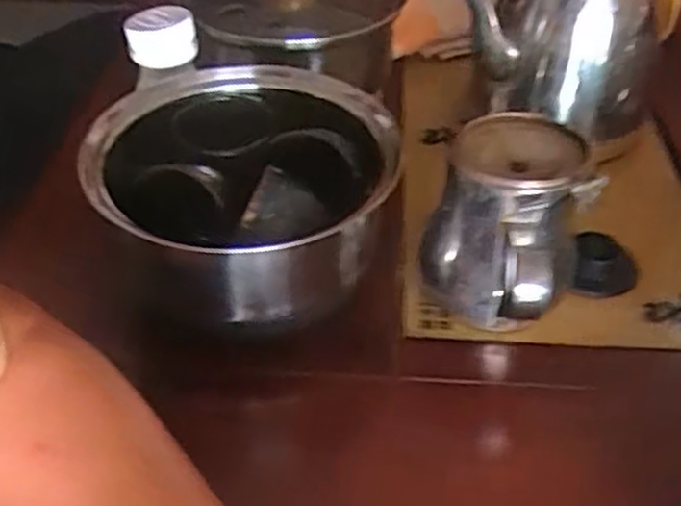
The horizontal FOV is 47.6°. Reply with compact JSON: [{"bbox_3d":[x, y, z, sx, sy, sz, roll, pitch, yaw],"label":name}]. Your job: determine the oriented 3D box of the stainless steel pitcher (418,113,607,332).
[{"bbox_3d":[0.085,-0.009,0.415,0.084,0.098,0.096,20,45,20],"label":"stainless steel pitcher"}]

